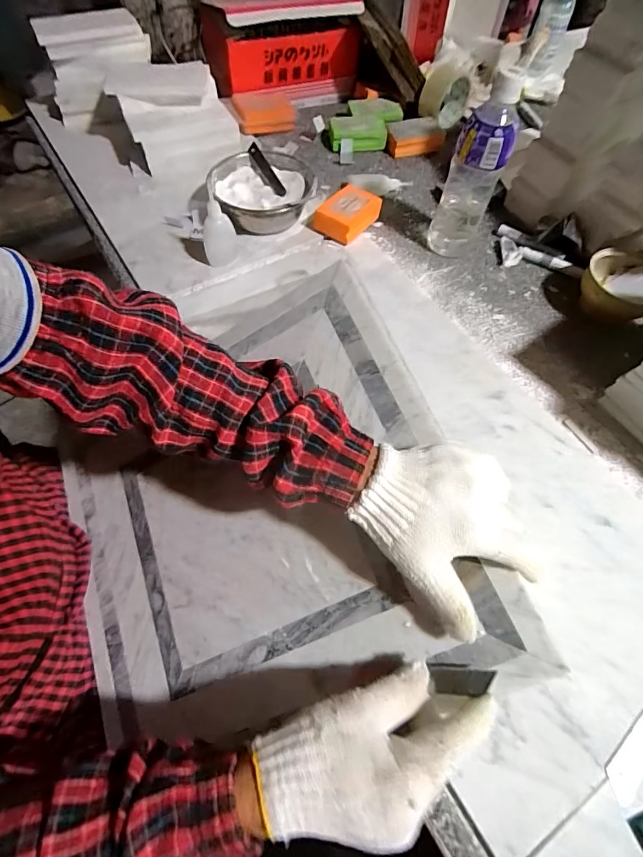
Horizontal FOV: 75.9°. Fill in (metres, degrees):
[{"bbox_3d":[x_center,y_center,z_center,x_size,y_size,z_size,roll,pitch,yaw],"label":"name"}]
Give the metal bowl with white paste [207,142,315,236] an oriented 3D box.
[{"bbox_3d":[-0.082,-0.337,0.593,0.140,0.050,0.141,6,62,2],"label":"metal bowl with white paste"}]

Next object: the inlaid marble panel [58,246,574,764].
[{"bbox_3d":[-0.084,0.057,0.404,0.391,0.011,0.431,-27,69,12],"label":"inlaid marble panel"}]

